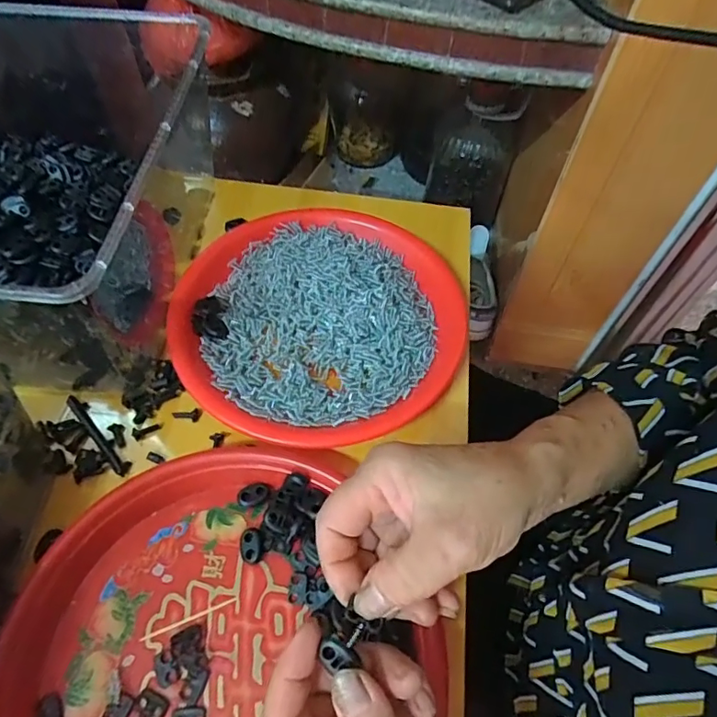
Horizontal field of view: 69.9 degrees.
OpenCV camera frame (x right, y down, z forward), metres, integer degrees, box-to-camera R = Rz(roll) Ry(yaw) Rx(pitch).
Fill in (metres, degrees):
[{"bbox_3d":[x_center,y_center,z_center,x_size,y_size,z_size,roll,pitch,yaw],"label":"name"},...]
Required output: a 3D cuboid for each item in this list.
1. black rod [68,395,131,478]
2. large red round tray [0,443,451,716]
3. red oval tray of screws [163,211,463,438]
[{"bbox_3d":[-0.186,0.053,0.364,0.010,0.006,0.077,-38,66,-23],"label":"black rod"},{"bbox_3d":[-0.079,0.164,0.287,0.226,0.027,0.230,1,57,-1],"label":"large red round tray"},{"bbox_3d":[-0.029,-0.036,0.411,0.222,0.026,0.215,-1,57,-2],"label":"red oval tray of screws"}]

